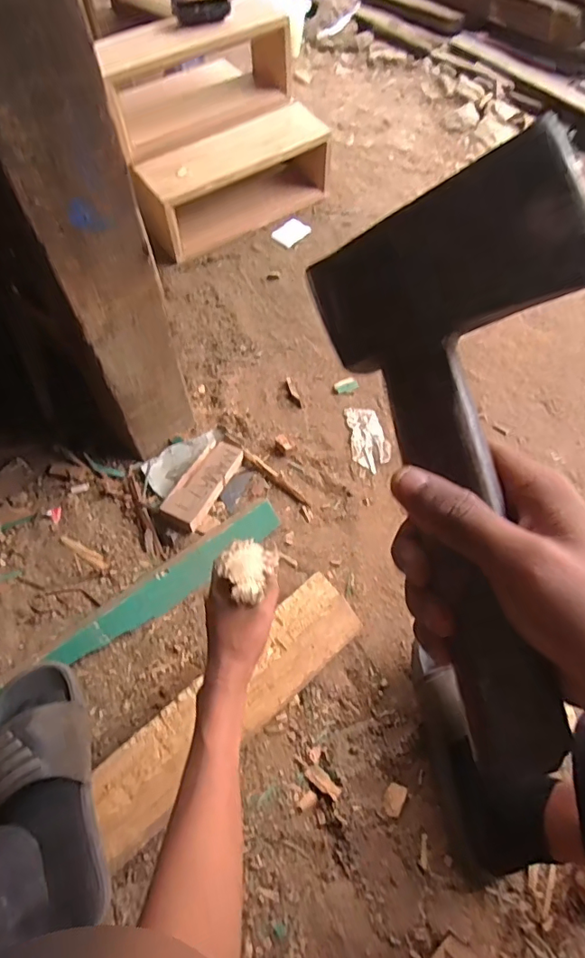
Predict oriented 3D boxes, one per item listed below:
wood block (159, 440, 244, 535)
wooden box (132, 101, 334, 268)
[{"bbox_3d":[-0.140,0.005,0.812,0.060,0.020,0.165,24,62,14],"label":"wood block"},{"bbox_3d":[-0.132,-0.643,1.094,0.430,0.135,0.149,-31,64,-17],"label":"wooden box"}]

